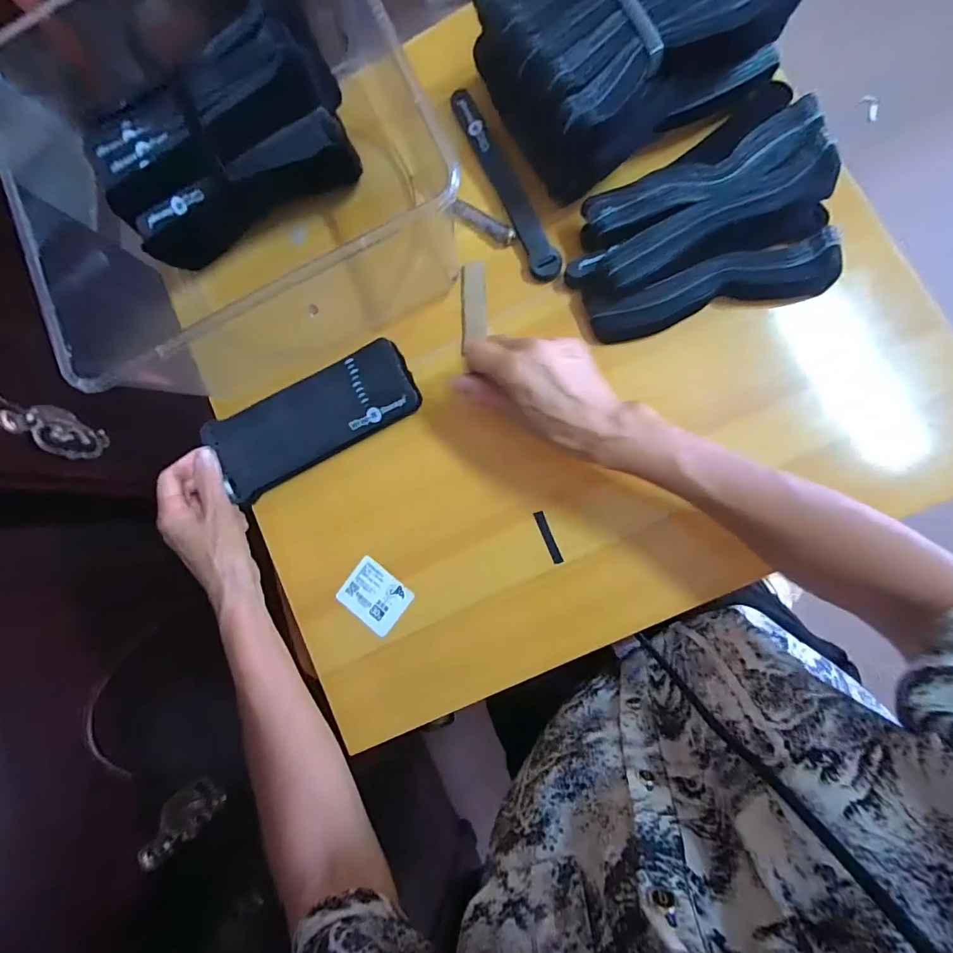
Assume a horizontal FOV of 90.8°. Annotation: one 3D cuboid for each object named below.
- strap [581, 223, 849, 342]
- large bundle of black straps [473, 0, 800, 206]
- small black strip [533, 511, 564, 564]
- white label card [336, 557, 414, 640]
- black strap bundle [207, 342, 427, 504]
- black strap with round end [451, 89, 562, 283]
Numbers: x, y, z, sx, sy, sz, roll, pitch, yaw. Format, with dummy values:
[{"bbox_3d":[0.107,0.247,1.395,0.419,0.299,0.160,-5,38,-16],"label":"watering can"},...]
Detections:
[{"bbox_3d":[0.190,-0.152,0.383,0.190,0.032,0.039,-13,85,7],"label":"strap"},{"bbox_3d":[0.118,-0.356,0.371,0.210,0.068,0.179,-29,83,5],"label":"large bundle of black straps"},{"bbox_3d":[0.063,0.053,0.408,0.008,0.004,0.047,-24,84,6],"label":"small black strip"},{"bbox_3d":[-0.093,0.109,0.430,0.059,0.005,0.048,38,92,8],"label":"white label card"},{"bbox_3d":[-0.150,-0.054,0.434,0.197,0.021,0.084,-24,84,10],"label":"black strap bundle"},{"bbox_3d":[0.024,-0.268,0.431,0.025,0.011,0.200,-27,83,5],"label":"black strap with round end"}]

